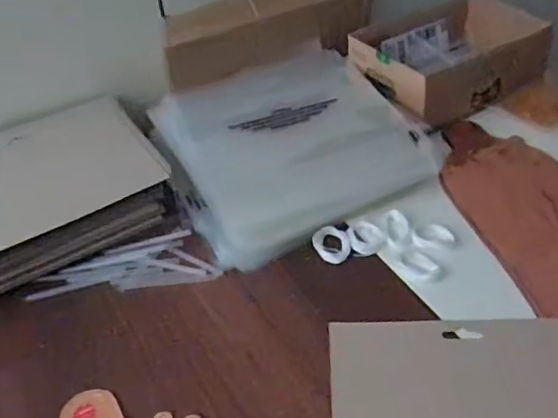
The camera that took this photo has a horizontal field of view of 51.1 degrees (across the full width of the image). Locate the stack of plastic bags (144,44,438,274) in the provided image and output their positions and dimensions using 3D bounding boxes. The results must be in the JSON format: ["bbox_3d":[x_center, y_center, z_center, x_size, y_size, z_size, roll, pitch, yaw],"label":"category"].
[{"bbox_3d":[0.006,-0.067,0.579,0.234,0.051,0.225,-22,44,-17],"label":"stack of plastic bags"}]

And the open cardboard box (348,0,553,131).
[{"bbox_3d":[0.184,-0.163,0.642,0.189,0.062,0.147,-23,45,-18],"label":"open cardboard box"}]

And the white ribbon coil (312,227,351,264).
[{"bbox_3d":[0.046,0.030,0.499,0.029,0.008,0.037,-21,44,-16],"label":"white ribbon coil"}]

